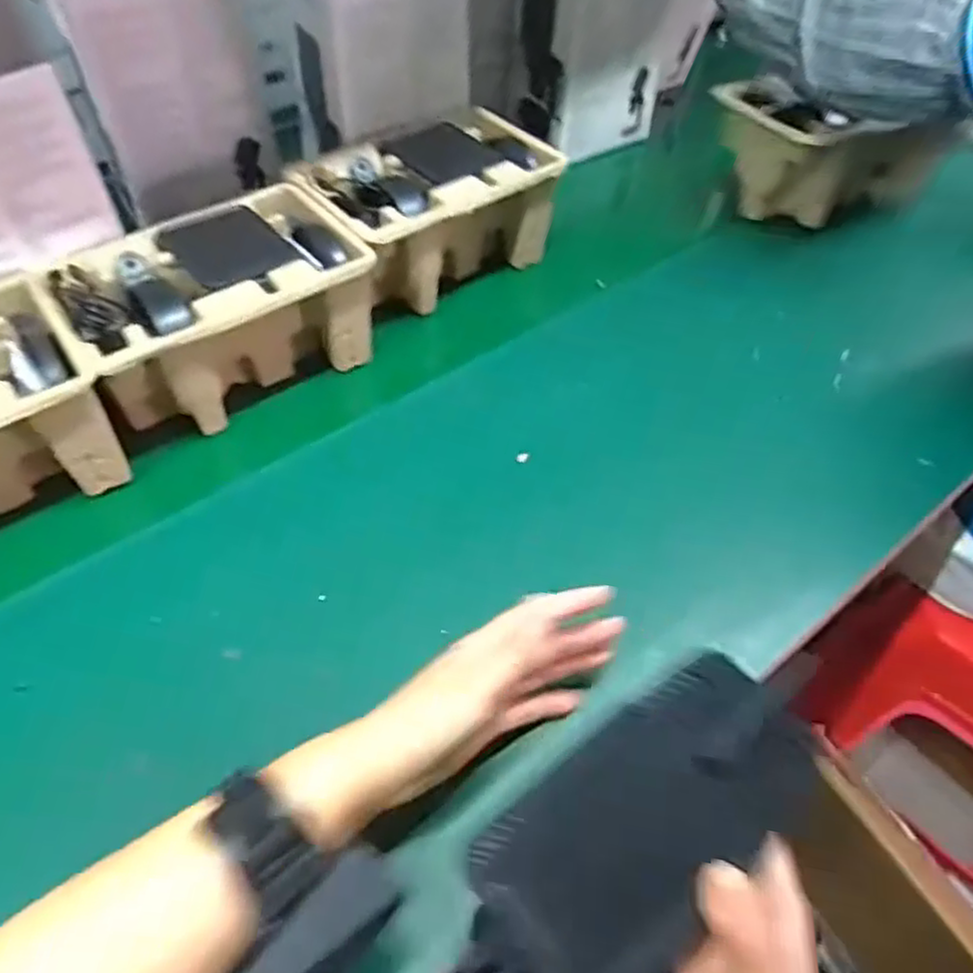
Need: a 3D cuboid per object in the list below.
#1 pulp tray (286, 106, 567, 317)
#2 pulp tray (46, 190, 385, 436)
[{"bbox_3d":[-0.053,-0.263,0.698,0.250,0.104,0.155,-31,58,-23],"label":"pulp tray"},{"bbox_3d":[-0.220,-0.142,0.594,0.224,0.107,0.150,-30,58,-23],"label":"pulp tray"}]

